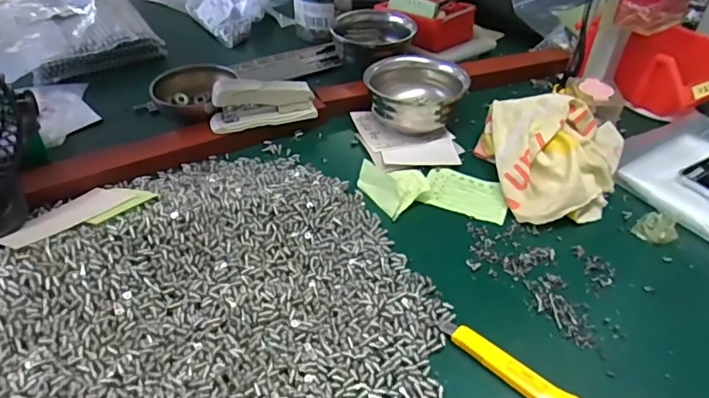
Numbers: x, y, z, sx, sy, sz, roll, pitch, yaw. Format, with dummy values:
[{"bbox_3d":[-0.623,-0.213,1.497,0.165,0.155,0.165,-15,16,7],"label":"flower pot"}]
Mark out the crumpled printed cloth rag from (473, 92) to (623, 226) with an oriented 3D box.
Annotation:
[{"bbox_3d":[0.215,-0.047,0.533,0.154,0.074,0.154,10,41,9],"label":"crumpled printed cloth rag"}]

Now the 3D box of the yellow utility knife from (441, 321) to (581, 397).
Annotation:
[{"bbox_3d":[0.119,0.130,0.377,0.124,0.013,0.021,30,48,29],"label":"yellow utility knife"}]

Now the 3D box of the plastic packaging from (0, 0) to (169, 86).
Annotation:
[{"bbox_3d":[-0.471,-0.283,0.815,0.232,0.048,0.292,-23,46,-26],"label":"plastic packaging"}]

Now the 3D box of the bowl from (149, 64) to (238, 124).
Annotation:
[{"bbox_3d":[-0.207,-0.129,0.639,0.095,0.053,0.094,1,40,-1],"label":"bowl"}]

